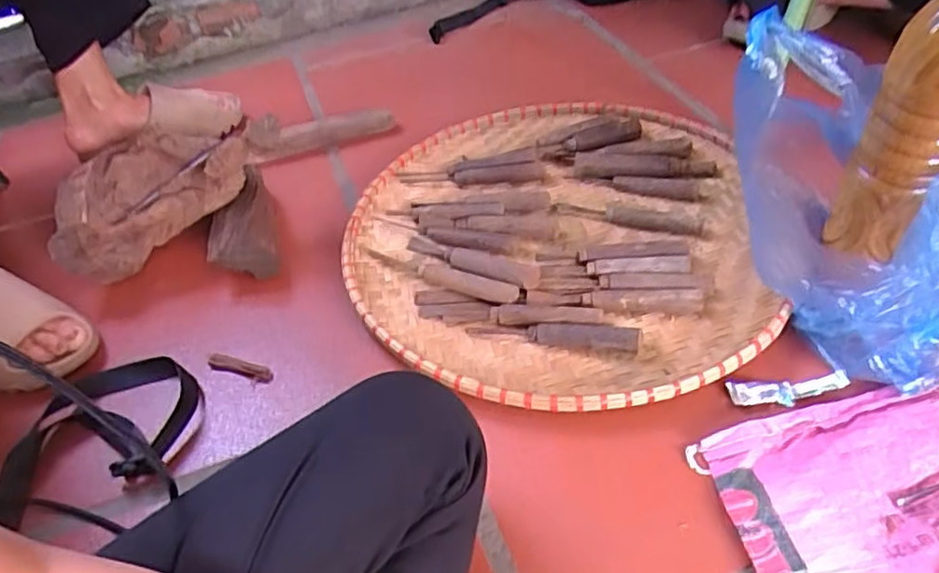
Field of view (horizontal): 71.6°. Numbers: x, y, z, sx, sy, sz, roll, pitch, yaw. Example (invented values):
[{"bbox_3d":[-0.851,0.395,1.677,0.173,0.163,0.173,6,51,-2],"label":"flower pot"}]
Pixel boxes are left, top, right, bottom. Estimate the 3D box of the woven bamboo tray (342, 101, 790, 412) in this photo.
[{"bbox_3d":[0.096,-0.066,0.768,0.458,0.045,0.509,2,46,10],"label":"woven bamboo tray"}]

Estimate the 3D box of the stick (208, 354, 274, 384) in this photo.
[{"bbox_3d":[-0.236,0.084,0.670,0.080,0.009,0.020,13,48,19],"label":"stick"}]

